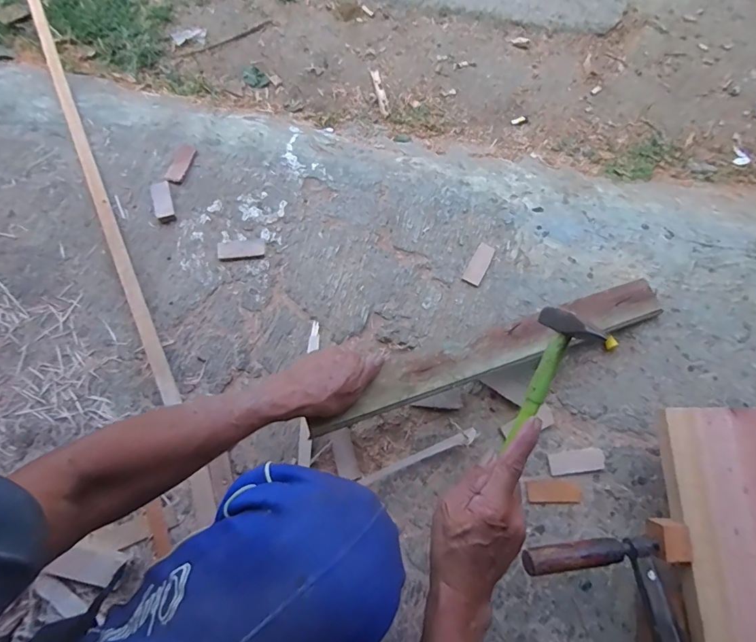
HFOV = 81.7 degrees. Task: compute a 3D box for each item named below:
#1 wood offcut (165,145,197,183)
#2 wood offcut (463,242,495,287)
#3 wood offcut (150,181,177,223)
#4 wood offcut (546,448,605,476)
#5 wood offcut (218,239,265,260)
[{"bbox_3d":[-0.346,-0.280,0.773,0.032,0.004,0.080,13,73,3],"label":"wood offcut"},{"bbox_3d":[0.170,-0.094,0.729,0.031,0.012,0.074,28,74,7],"label":"wood offcut"},{"bbox_3d":[-0.365,-0.202,0.745,0.030,0.015,0.077,-17,74,-7],"label":"wood offcut"},{"bbox_3d":[0.291,0.204,0.636,0.080,0.011,0.030,-7,73,-4],"label":"wood offcut"},{"bbox_3d":[-0.228,-0.119,0.732,0.076,0.006,0.032,-7,73,-4],"label":"wood offcut"}]

